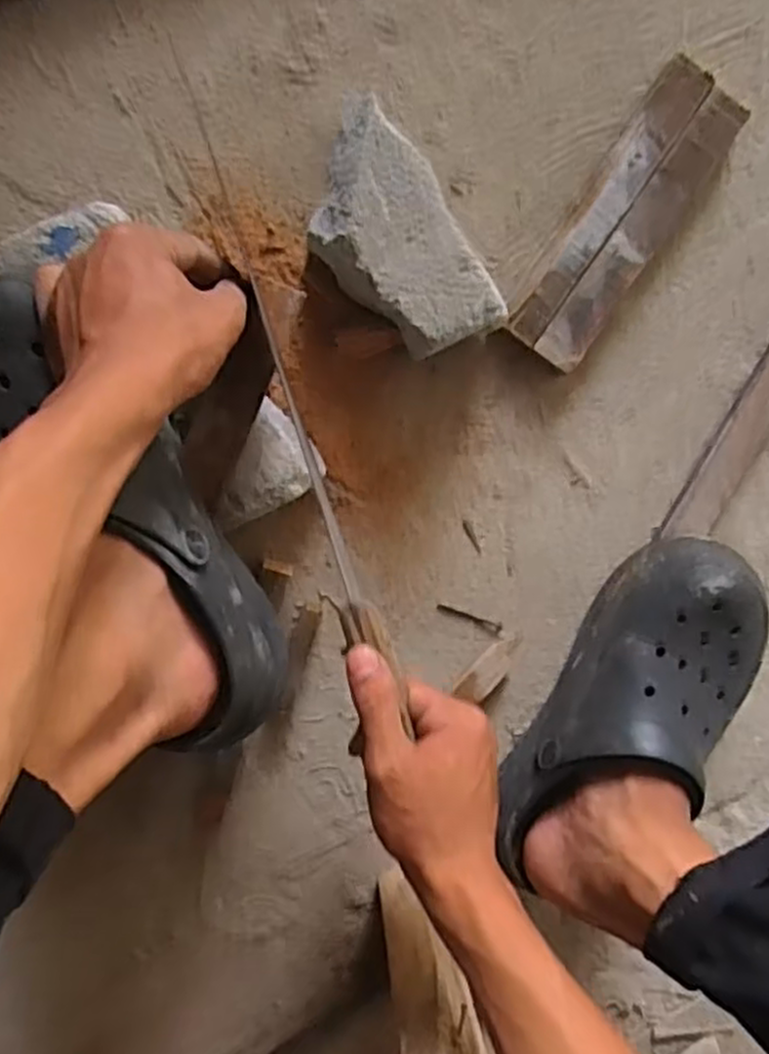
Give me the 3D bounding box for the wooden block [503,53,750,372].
[{"bbox_3d":[0.164,-0.203,0.528,0.066,0.022,0.202,31,96,-8],"label":"wooden block"}]

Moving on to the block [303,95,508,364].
[{"bbox_3d":[0.005,-0.178,0.495,0.077,0.069,0.151,-39,99,3],"label":"block"}]

